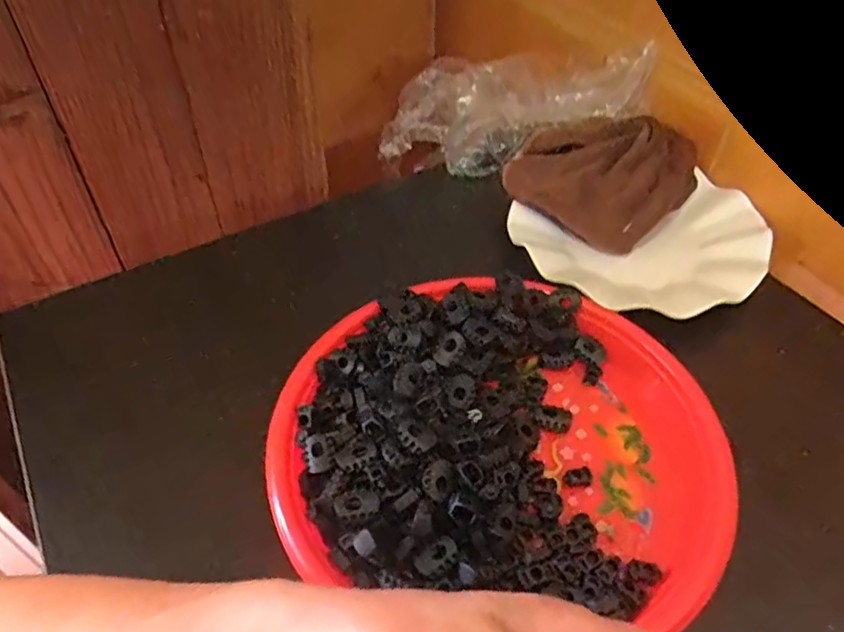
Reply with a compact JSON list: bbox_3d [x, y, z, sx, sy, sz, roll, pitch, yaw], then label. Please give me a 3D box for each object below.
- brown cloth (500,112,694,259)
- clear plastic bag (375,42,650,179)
[{"bbox_3d":[0.137,-0.111,0.495,0.123,0.027,0.102,34,87,17],"label":"brown cloth"},{"bbox_3d":[0.076,-0.183,0.554,0.233,0.078,0.123,-9,44,15],"label":"clear plastic bag"}]

